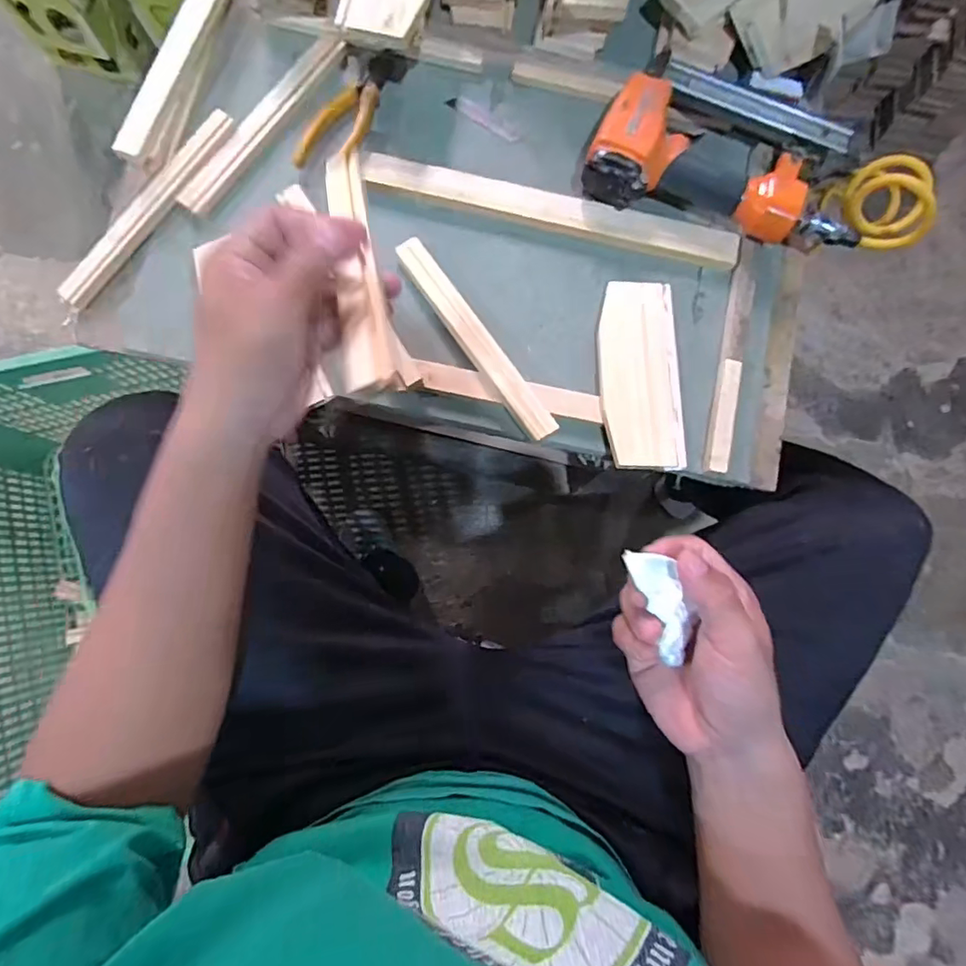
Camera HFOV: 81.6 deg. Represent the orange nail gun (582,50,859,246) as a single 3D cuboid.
[{"bbox_3d":[0.236,-0.320,0.540,0.256,0.064,0.159,16,82,-1],"label":"orange nail gun"}]

